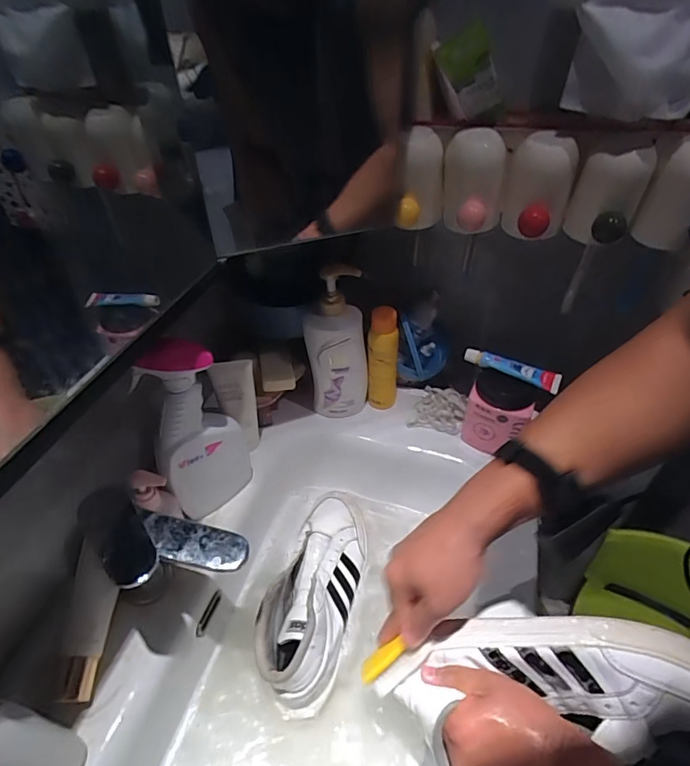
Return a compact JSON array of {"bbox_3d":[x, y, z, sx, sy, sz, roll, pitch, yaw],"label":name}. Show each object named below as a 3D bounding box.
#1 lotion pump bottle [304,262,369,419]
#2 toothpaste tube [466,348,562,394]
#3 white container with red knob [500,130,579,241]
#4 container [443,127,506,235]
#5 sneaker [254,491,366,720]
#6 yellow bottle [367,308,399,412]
[{"bbox_3d":[-0.011,-0.051,0.661,0.087,0.238,0.040,-3,43,-2],"label":"lotion pump bottle"},{"bbox_3d":[0.224,-0.020,0.618,0.126,0.021,0.028,15,45,16],"label":"toothpaste tube"},{"bbox_3d":[0.220,-0.224,0.529,0.072,0.099,0.063,15,45,16],"label":"white container with red knob"},{"bbox_3d":[0.151,-0.234,0.541,0.072,0.095,0.066,11,44,13],"label":"container"},{"bbox_3d":[-0.033,0.252,0.602,0.093,0.083,0.276,9,44,11],"label":"sneaker"},{"bbox_3d":[0.058,-0.031,0.695,0.044,0.171,0.034,4,43,5],"label":"yellow bottle"}]

